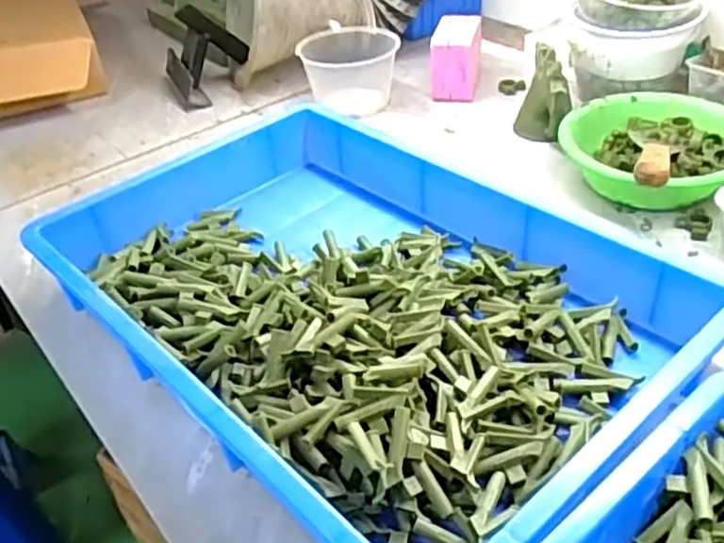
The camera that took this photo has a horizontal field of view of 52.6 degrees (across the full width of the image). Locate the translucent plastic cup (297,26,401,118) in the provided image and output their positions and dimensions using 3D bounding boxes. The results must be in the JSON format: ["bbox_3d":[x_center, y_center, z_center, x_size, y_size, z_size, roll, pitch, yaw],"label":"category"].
[{"bbox_3d":[-0.019,-0.309,1.092,0.140,0.095,0.153,-4,37,3],"label":"translucent plastic cup"}]

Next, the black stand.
[{"bbox_3d":[-0.235,-0.329,1.108,0.117,0.116,0.101,-19,39,-16],"label":"black stand"}]

